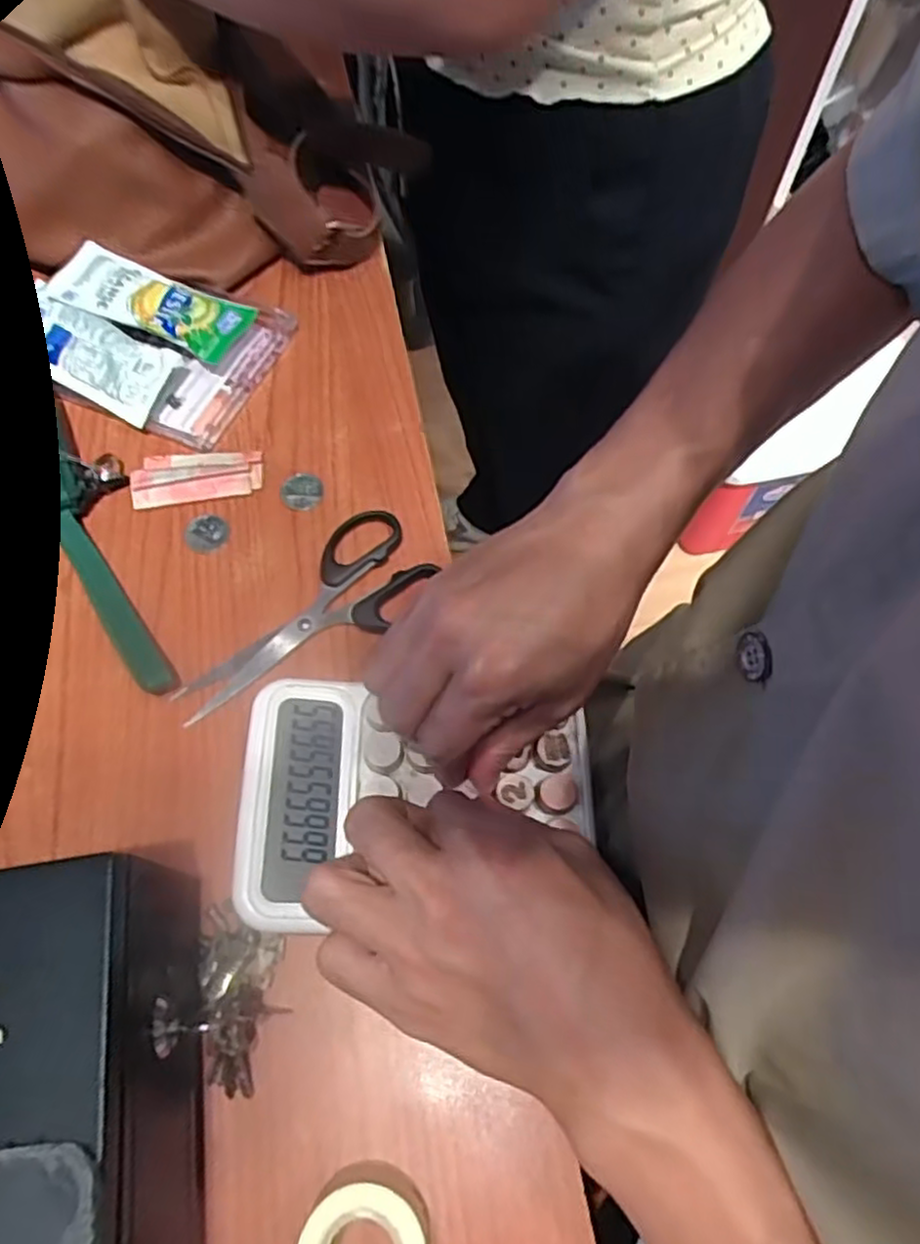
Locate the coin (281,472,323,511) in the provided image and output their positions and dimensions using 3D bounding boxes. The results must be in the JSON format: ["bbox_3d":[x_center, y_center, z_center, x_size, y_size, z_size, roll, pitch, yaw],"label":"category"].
[{"bbox_3d":[-0.090,-0.075,0.417,0.023,0.004,0.025,0,65,-1],"label":"coin"}]

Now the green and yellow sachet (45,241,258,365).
[{"bbox_3d":[-0.190,-0.195,0.445,0.115,0.015,0.045,21,64,4],"label":"green and yellow sachet"}]

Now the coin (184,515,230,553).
[{"bbox_3d":[-0.140,-0.050,0.406,0.023,0.004,0.024,0,65,-1],"label":"coin"}]

